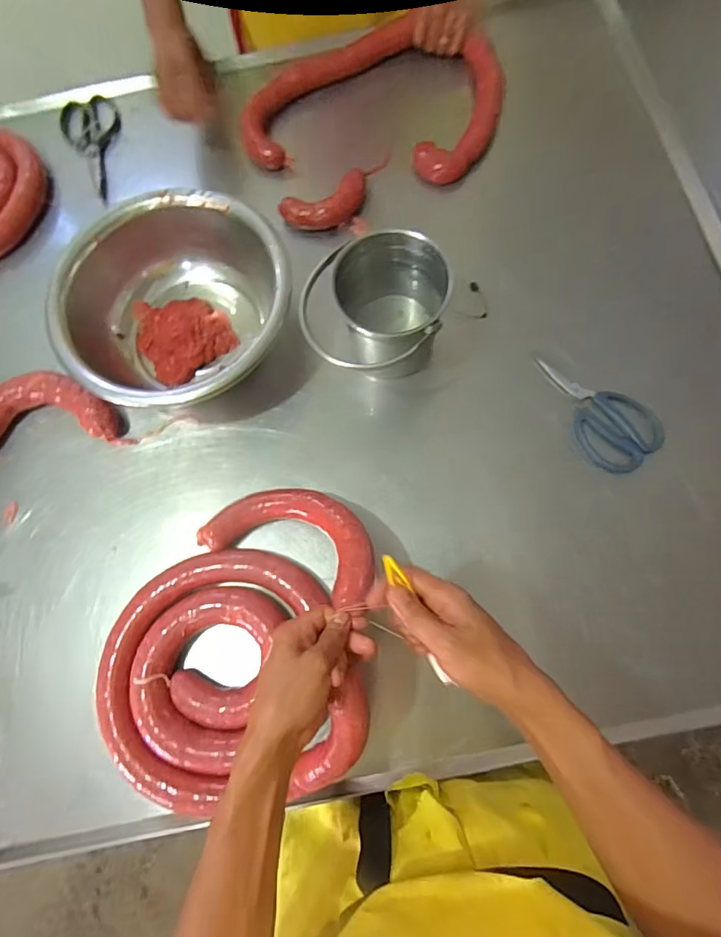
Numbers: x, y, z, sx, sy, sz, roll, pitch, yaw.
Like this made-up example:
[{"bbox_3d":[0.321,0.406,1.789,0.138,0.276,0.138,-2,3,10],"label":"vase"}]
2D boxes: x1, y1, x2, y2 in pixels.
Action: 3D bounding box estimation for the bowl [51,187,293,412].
[{"bbox_3d":[-0.222,-0.206,0.637,0.273,0.119,0.267,-1,74,3],"label":"bowl"}]

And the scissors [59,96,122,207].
[{"bbox_3d":[-0.425,-0.518,0.783,0.089,0.019,0.205,-16,74,-1],"label":"scissors"}]

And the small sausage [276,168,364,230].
[{"bbox_3d":[-0.043,-0.391,0.715,0.138,0.031,0.068,-29,75,-5],"label":"small sausage"}]

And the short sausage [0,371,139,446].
[{"bbox_3d":[-0.420,-0.076,0.644,0.207,0.041,0.108,-9,74,1],"label":"short sausage"}]

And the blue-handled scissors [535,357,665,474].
[{"bbox_3d":[0.299,-0.078,0.618,0.095,0.015,0.173,-34,75,-6],"label":"blue-handled scissors"}]

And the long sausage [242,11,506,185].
[{"bbox_3d":[0.018,-0.562,0.741,0.382,0.060,0.234,7,75,6],"label":"long sausage"}]

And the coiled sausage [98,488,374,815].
[{"bbox_3d":[-0.139,0.171,0.509,0.293,0.110,0.297,-5,74,-1],"label":"coiled sausage"}]

